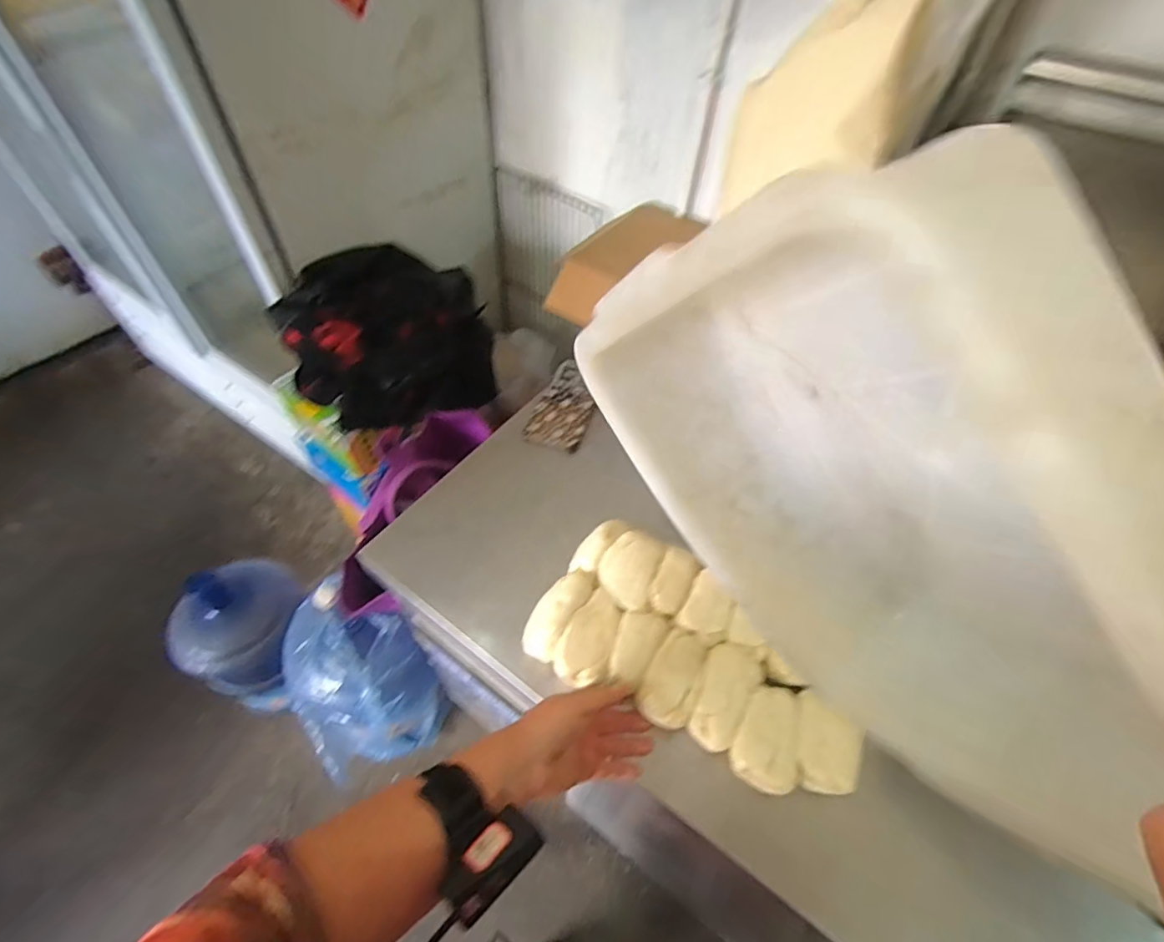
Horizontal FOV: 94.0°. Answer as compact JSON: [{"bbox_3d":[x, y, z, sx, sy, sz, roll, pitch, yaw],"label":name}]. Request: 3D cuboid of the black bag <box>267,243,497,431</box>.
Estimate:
[{"bbox_3d":[-0.343,-0.230,1.005,0.349,0.212,0.297,-20,58,-18],"label":"black bag"}]

